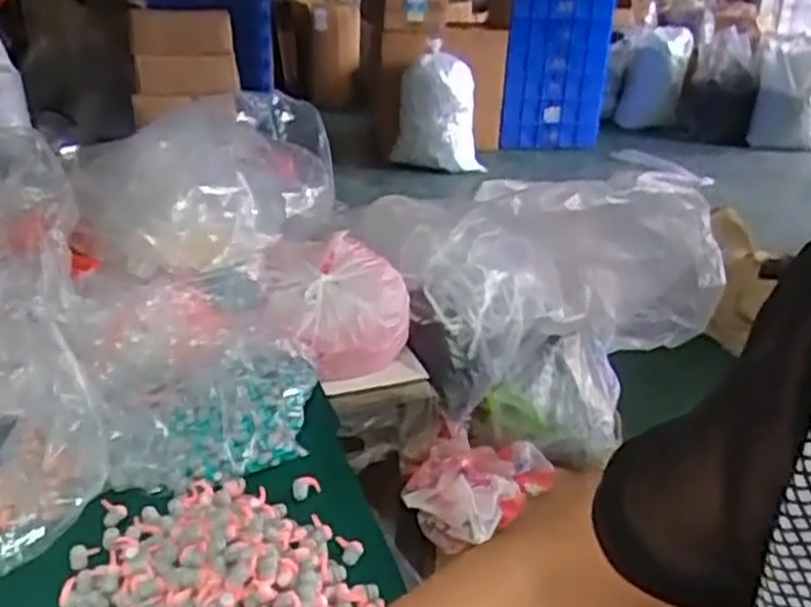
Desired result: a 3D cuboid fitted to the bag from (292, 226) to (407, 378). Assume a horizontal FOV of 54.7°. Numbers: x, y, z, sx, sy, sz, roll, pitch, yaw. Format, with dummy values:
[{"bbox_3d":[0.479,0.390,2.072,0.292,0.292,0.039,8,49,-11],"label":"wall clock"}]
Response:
[{"bbox_3d":[-0.060,0.014,1.023,0.128,0.131,0.160,4,27,1],"label":"bag"}]

